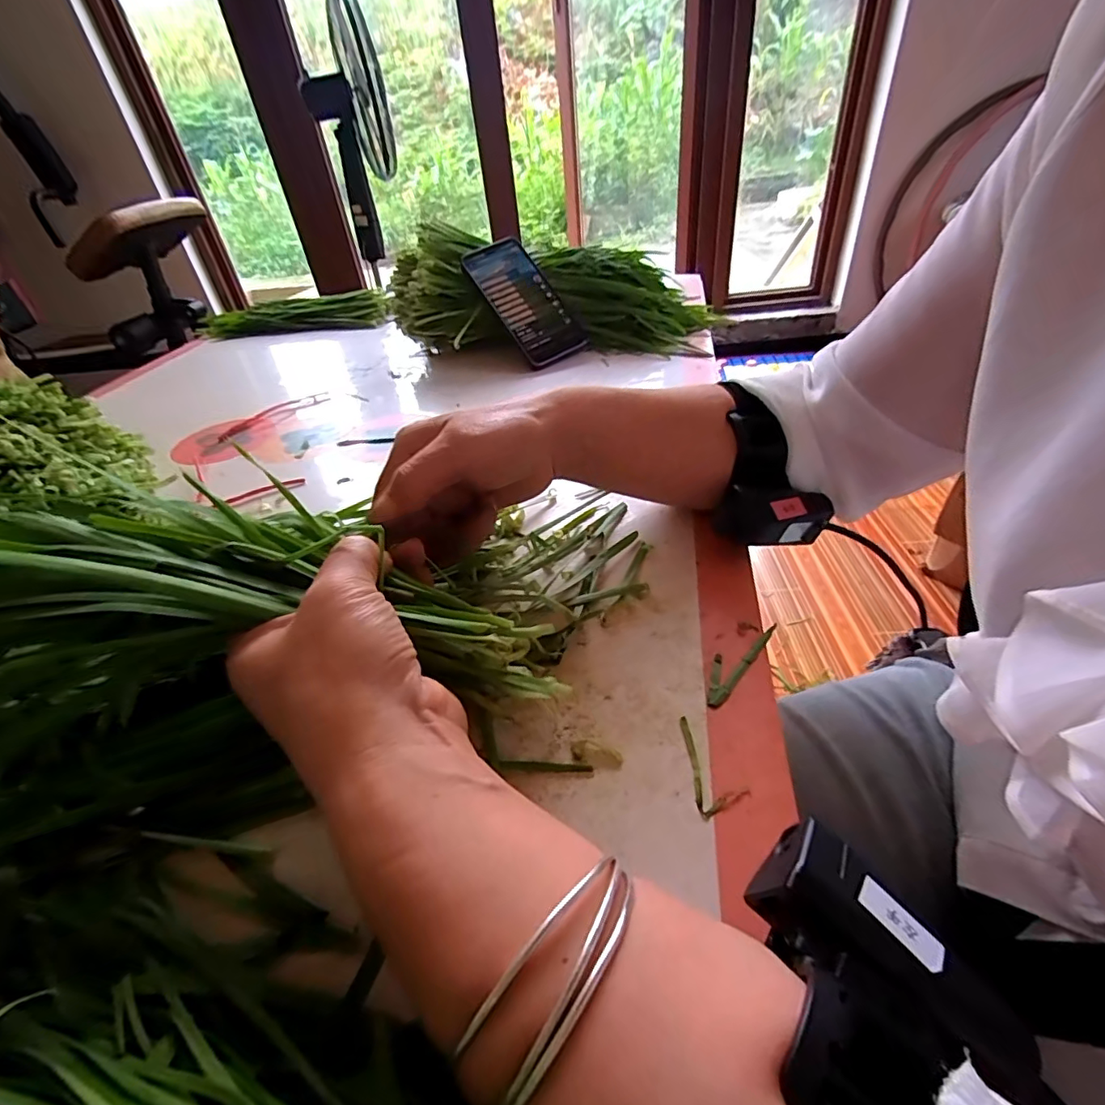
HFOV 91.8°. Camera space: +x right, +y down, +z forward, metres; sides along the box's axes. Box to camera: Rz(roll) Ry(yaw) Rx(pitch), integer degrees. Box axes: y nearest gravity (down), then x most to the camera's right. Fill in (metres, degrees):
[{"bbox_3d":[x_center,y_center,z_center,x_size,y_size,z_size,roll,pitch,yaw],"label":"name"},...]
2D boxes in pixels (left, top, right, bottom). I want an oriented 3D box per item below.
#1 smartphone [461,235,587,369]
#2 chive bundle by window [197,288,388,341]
[{"bbox_3d":[-0.031,-0.289,0.612,0.078,0.009,0.159,-30,80,-15],"label":"smartphone"},{"bbox_3d":[-0.411,-0.369,0.832,0.323,0.041,0.068,2,39,10],"label":"chive bundle by window"}]

